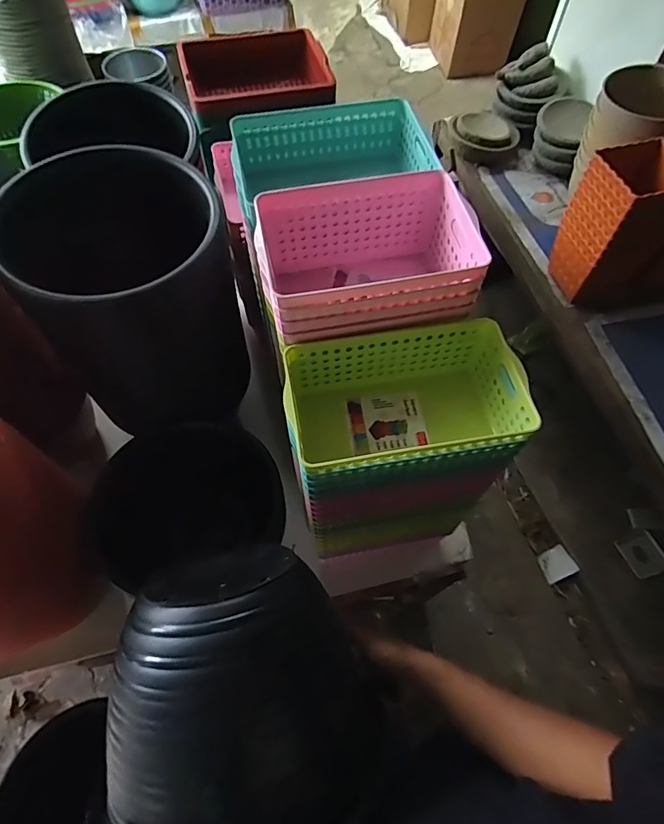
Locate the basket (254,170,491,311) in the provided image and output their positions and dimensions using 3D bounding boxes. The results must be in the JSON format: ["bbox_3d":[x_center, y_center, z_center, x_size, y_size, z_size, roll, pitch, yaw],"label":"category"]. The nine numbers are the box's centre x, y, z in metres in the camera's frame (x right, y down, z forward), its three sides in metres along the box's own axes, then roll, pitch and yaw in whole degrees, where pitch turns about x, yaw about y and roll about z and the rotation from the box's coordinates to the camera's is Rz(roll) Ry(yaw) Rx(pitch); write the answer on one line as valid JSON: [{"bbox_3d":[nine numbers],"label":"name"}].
[{"bbox_3d":[0.044,-0.191,0.625,0.259,0.139,0.185,-11,62,-6],"label":"basket"}]

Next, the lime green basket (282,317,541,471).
[{"bbox_3d":[0.088,-0.005,0.604,0.277,0.120,0.165,-8,62,-4],"label":"lime green basket"}]

